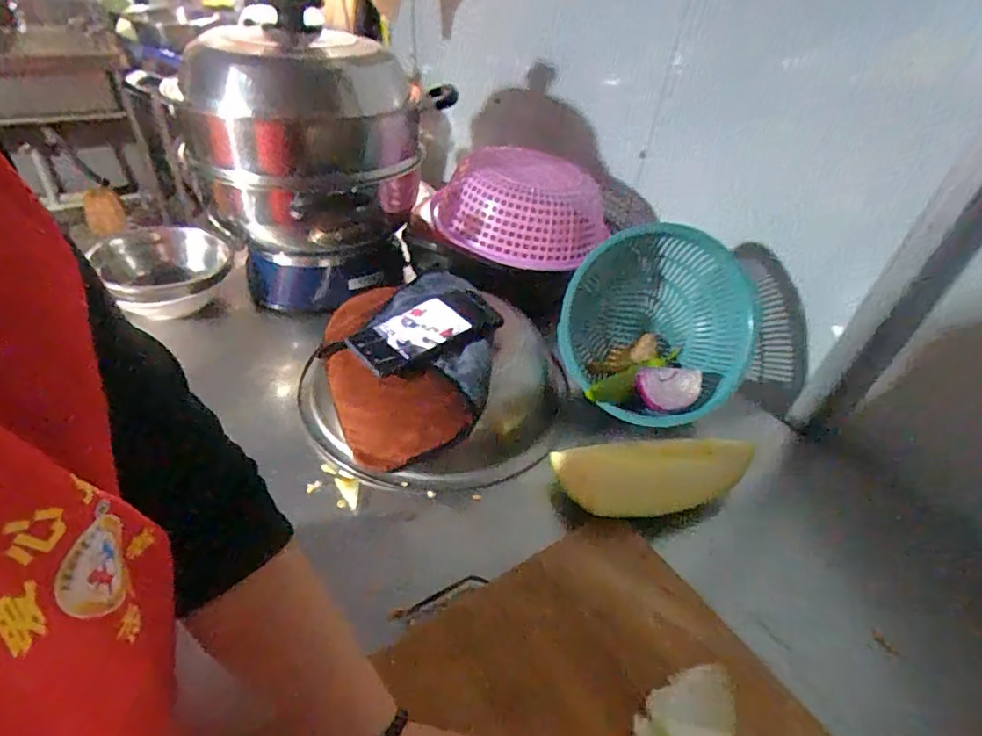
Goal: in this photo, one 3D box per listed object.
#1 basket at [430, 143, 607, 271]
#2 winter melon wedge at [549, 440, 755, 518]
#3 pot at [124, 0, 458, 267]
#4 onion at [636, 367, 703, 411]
[{"bbox_3d":[0.043,-0.269,0.873,0.274,0.114,0.225,5,40,-4],"label":"basket"},{"bbox_3d":[0.196,0.121,0.613,0.235,0.033,0.098,-5,41,-6],"label":"winter melon wedge"},{"bbox_3d":[-0.277,-0.351,0.837,0.326,0.277,0.301,18,41,11],"label":"pot"},{"bbox_3d":[0.238,0.026,0.711,0.084,0.039,0.059,15,41,14],"label":"onion"}]

